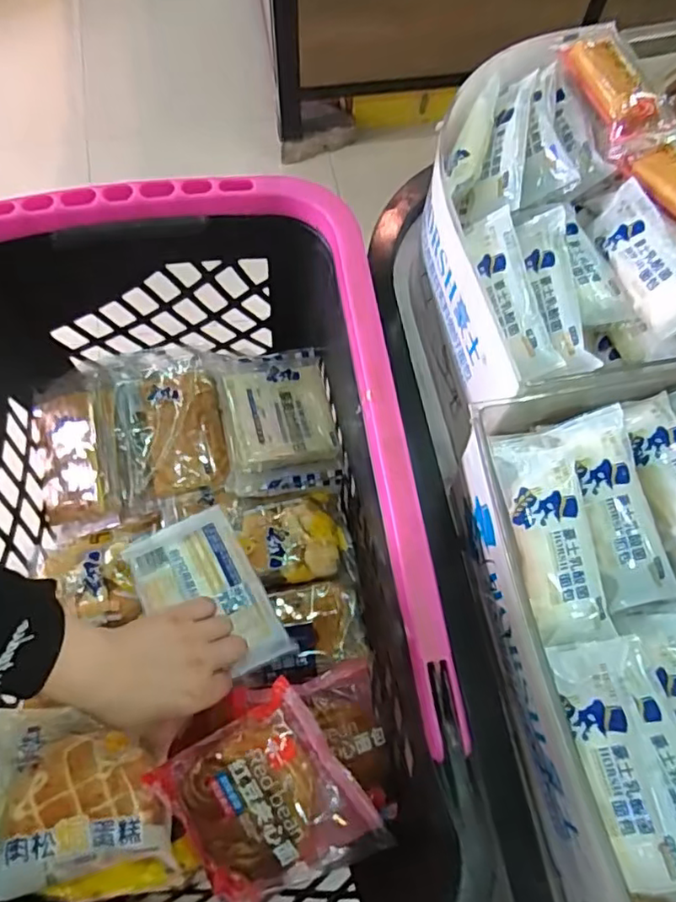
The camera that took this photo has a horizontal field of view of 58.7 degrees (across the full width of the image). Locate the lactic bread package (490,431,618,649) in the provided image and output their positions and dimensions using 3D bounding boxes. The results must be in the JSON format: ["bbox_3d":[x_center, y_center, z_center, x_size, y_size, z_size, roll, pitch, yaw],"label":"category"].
[{"bbox_3d":[0.124,0.046,0.350,0.047,0.026,0.125,-7,69,-5],"label":"lactic bread package"}]

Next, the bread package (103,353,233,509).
[{"bbox_3d":[-0.176,-0.032,0.618,0.108,0.044,0.174,-12,70,-7],"label":"bread package"}]

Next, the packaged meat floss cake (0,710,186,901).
[{"bbox_3d":[-0.193,0.256,0.445,0.131,0.036,0.121,-4,69,-4],"label":"packaged meat floss cake"}]

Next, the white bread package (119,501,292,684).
[{"bbox_3d":[-0.115,0.126,0.518,0.095,0.017,0.147,-28,72,-12],"label":"white bread package"}]

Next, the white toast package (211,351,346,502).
[{"bbox_3d":[-0.057,-0.035,0.580,0.107,0.044,0.146,-9,69,-6],"label":"white toast package"}]

